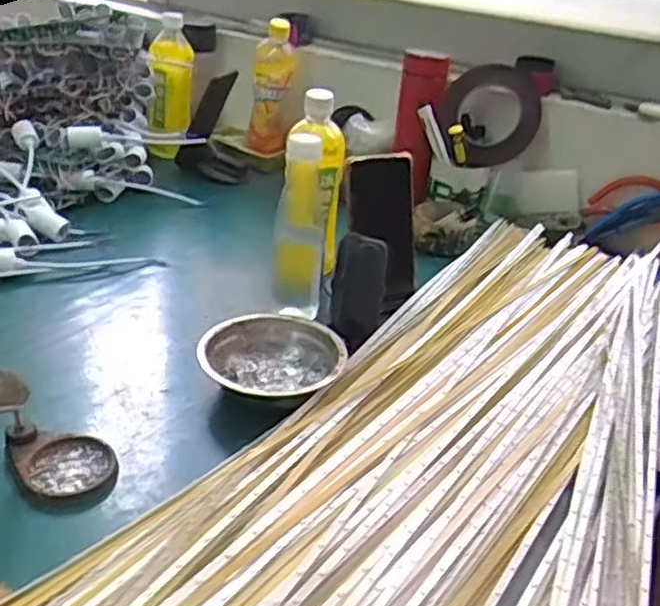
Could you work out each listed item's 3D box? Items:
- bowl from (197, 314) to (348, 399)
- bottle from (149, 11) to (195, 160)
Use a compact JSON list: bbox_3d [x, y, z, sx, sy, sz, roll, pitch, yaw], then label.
[{"bbox_3d":[-0.049,0.053,0.643,0.125,0.042,0.125,4,29,-2],"label":"bowl"},{"bbox_3d":[-0.236,-0.320,1.050,0.063,0.194,0.054,0,30,-12],"label":"bottle"}]

